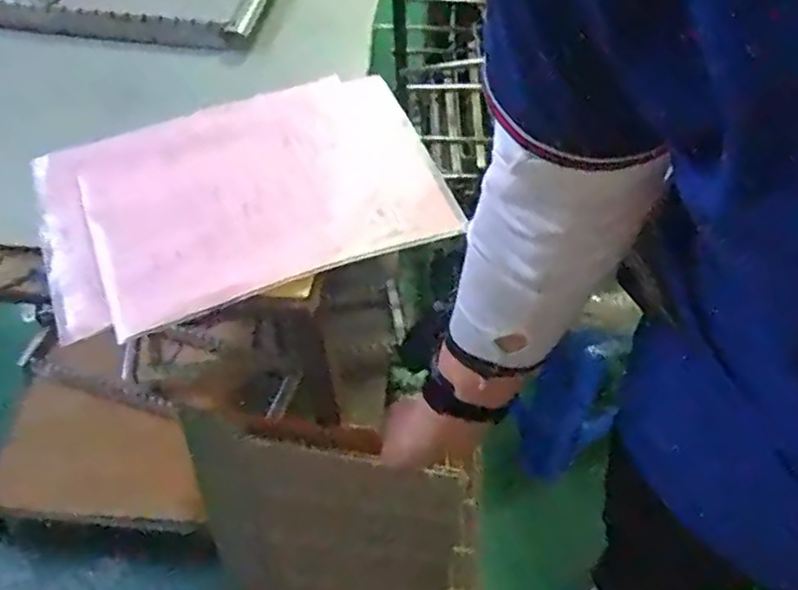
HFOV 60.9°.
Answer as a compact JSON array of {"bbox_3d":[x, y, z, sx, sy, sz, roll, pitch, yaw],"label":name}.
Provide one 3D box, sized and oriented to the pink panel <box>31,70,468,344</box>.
[{"bbox_3d":[-0.142,-0.094,0.613,0.341,0.024,0.225,-19,59,-14],"label":"pink panel"}]

